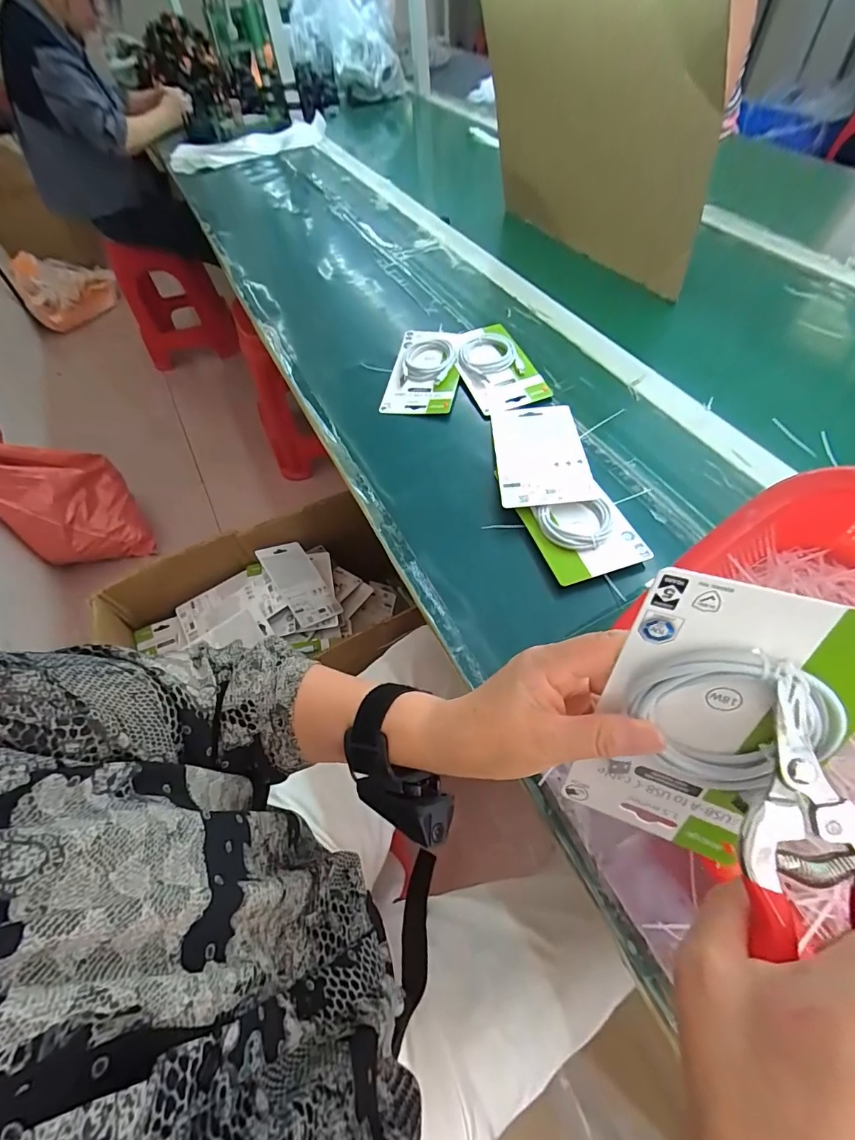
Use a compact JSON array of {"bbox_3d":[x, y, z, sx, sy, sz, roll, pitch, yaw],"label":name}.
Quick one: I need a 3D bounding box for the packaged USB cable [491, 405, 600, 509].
[{"bbox_3d":[0.131,-0.142,0.538,0.102,0.023,0.180,-4,57,2],"label":"packaged USB cable"}]

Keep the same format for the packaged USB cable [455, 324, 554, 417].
[{"bbox_3d":[0.098,-0.297,0.645,0.104,0.025,0.177,-13,57,-4],"label":"packaged USB cable"}]

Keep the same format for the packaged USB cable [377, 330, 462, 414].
[{"bbox_3d":[-0.005,-0.293,0.656,0.098,0.018,0.173,5,57,8],"label":"packaged USB cable"}]

